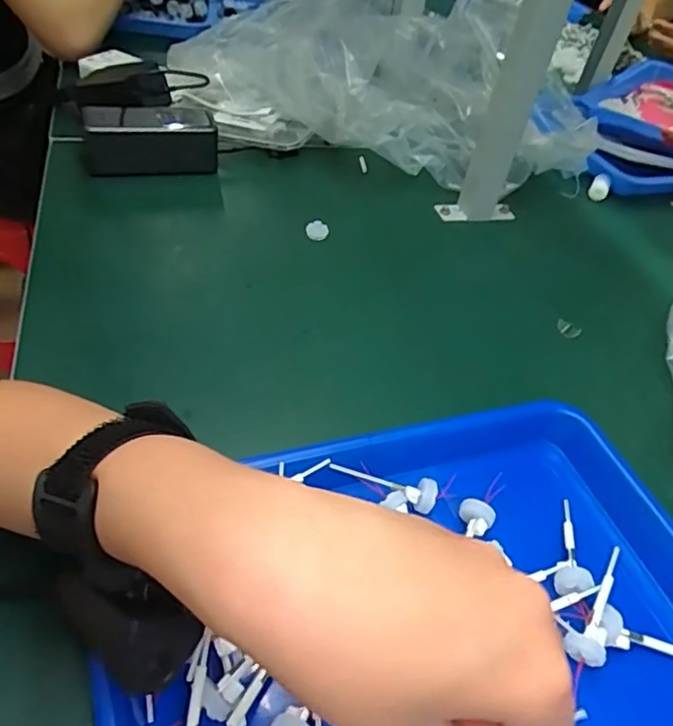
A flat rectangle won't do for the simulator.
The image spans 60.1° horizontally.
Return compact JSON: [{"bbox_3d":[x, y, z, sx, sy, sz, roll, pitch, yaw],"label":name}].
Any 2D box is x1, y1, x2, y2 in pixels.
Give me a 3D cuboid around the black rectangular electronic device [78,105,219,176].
[{"bbox_3d":[-0.193,-0.232,0.604,0.130,0.055,0.050,-8,48,-19],"label":"black rectangular electronic device"}]

